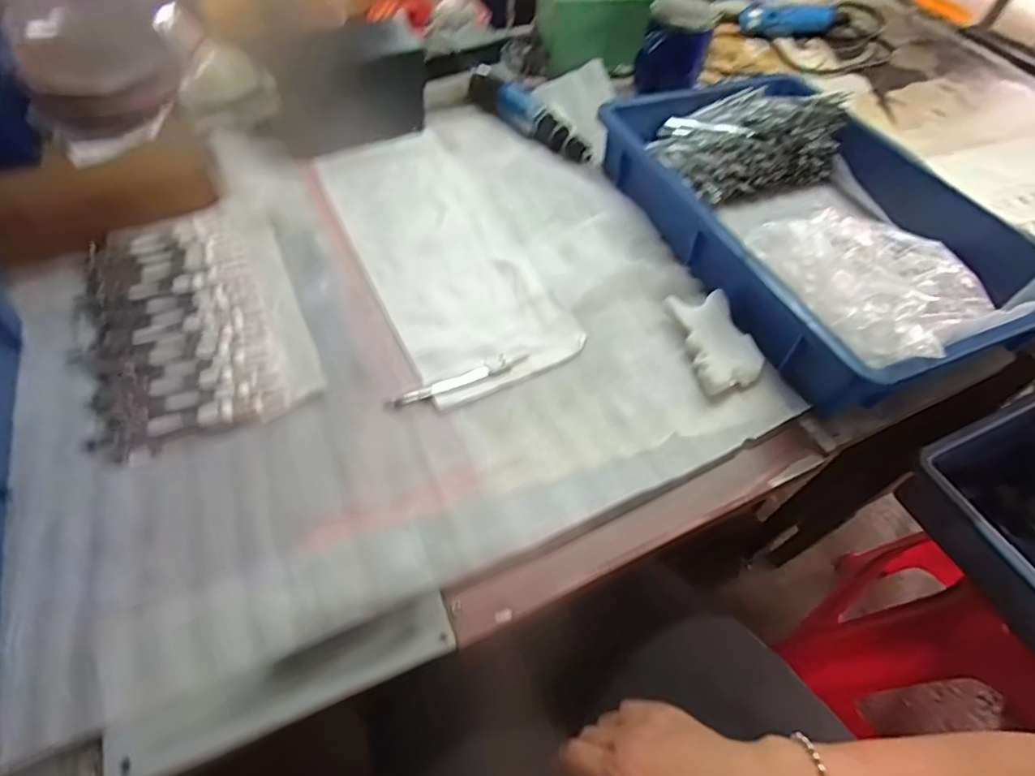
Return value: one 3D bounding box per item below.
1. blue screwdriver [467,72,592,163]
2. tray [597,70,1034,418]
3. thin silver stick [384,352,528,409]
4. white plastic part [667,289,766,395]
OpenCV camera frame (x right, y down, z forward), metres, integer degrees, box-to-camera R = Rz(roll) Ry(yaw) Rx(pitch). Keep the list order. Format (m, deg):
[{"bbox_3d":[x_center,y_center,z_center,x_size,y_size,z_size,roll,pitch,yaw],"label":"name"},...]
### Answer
[{"bbox_3d":[0.012,-0.349,0.696,0.046,0.034,0.216,-33,62,-26],"label":"blue screwdriver"},{"bbox_3d":[0.306,-0.183,0.562,0.299,0.084,0.403,-19,56,-17],"label":"tray"},{"bbox_3d":[-0.050,-0.008,0.469,0.125,0.007,0.017,-23,58,-20],"label":"thin silver stick"},{"bbox_3d":[0.179,-0.045,0.497,0.055,0.029,0.096,-10,54,-12],"label":"white plastic part"}]

